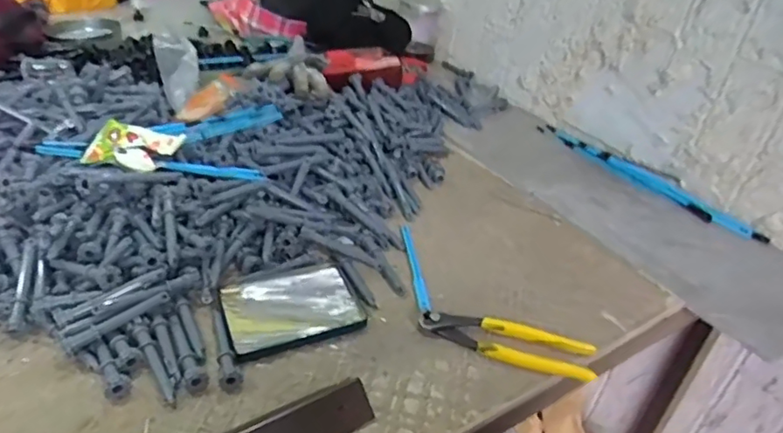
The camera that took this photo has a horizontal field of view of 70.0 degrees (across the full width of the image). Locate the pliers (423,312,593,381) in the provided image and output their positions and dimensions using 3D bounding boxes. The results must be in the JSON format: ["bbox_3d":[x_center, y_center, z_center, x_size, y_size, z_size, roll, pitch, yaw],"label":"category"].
[{"bbox_3d":[0.108,0.121,0.536,0.160,0.025,0.043,16,36,13],"label":"pliers"}]

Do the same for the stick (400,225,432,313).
[{"bbox_3d":[0.026,0.054,0.623,0.012,0.010,0.141,0,36,-10],"label":"stick"}]

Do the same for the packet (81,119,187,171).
[{"bbox_3d":[-0.298,-0.079,0.647,0.090,0.029,0.067,8,35,2],"label":"packet"}]

